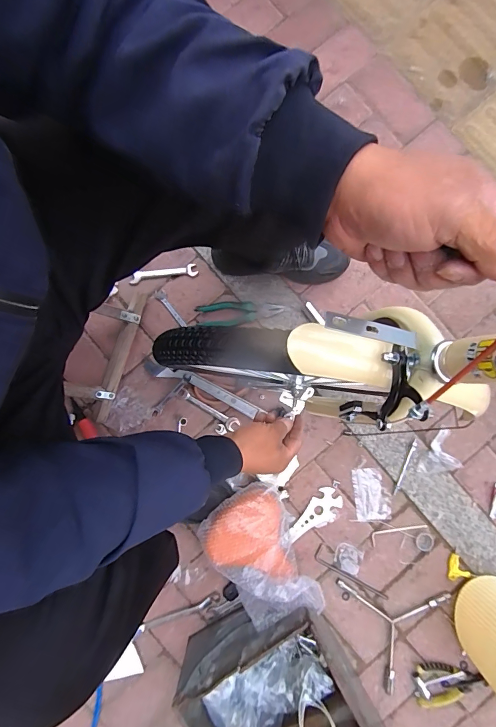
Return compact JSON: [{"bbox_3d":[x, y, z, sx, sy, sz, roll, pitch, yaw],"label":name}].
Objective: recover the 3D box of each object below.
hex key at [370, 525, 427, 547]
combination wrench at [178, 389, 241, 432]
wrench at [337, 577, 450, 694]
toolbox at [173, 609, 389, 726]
[{"bbox_3d":[0.320,0.359,0.813,0.121,0.005,0.029,-22,84,4],"label":"hex key"},{"bbox_3d":[-0.085,0.100,0.836,0.146,0.015,0.030,34,89,3],"label":"combination wrench"},{"bbox_3d":[0.299,0.573,0.791,0.227,0.022,0.209,4,87,2],"label":"wrench"},{"bbox_3d":[0.090,0.679,0.708,0.297,0.180,0.419,-31,87,0],"label":"toolbox"}]

